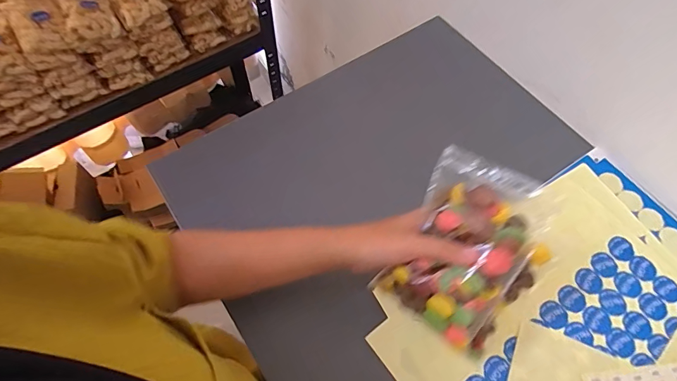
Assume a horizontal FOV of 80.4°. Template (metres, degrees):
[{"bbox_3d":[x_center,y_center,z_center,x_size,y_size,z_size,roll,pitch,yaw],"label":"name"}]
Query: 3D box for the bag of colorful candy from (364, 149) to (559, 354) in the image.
[{"bbox_3d":[0.109,0.050,0.338,0.104,0.050,0.141,31,94,24],"label":"bag of colorful candy"}]

